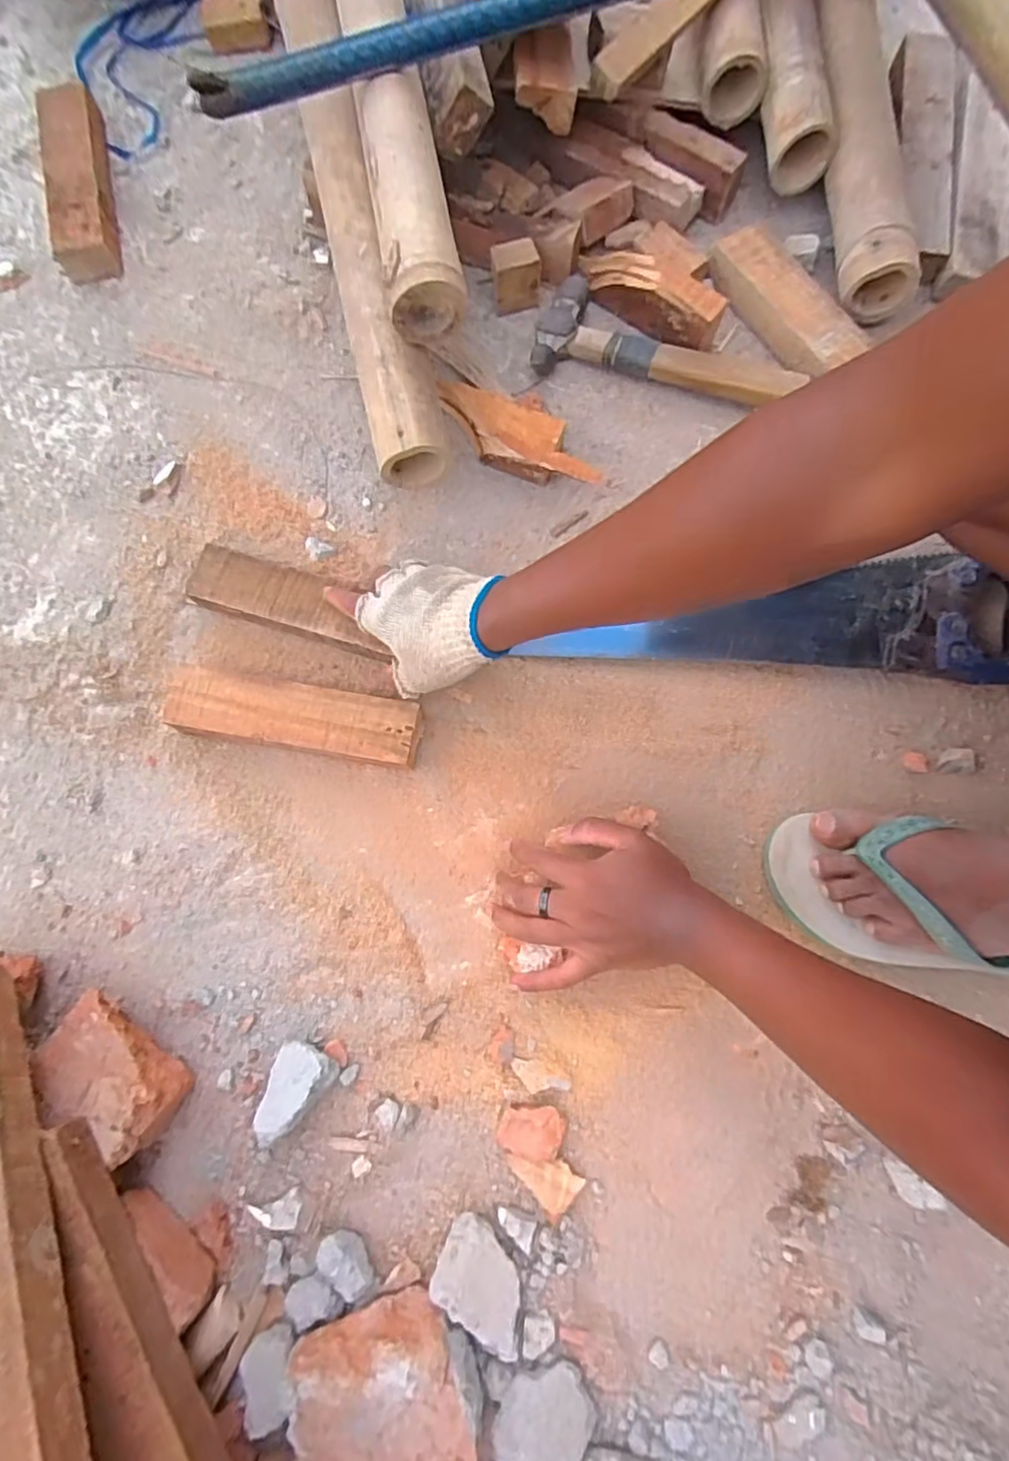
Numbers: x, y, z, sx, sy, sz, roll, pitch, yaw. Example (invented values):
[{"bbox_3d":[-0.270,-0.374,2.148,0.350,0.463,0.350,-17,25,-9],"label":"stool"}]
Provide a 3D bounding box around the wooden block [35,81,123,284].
[{"bbox_3d":[-0.485,-0.630,0.722,0.059,0.050,0.246,-13,77,-3],"label":"wooden block"}]

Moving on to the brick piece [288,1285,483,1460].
[{"bbox_3d":[-0.079,0.459,0.433,0.120,0.042,0.104,-21,76,-5],"label":"brick piece"}]

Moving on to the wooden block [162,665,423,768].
[{"bbox_3d":[-0.187,-0.011,0.575,0.224,0.042,0.063,11,76,3],"label":"wooden block"}]

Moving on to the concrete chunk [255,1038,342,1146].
[{"bbox_3d":[-0.168,0.282,0.500,0.046,0.034,0.070,32,79,7],"label":"concrete chunk"}]

